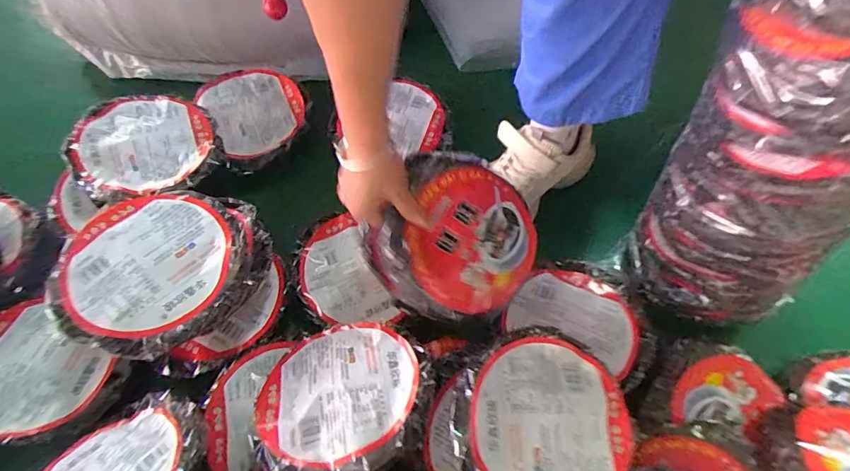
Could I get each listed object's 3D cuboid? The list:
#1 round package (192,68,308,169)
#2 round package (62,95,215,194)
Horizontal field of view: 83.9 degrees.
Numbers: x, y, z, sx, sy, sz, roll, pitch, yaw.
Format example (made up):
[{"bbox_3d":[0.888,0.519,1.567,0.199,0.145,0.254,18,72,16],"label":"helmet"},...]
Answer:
[{"bbox_3d":[-0.240,-0.176,0.669,0.138,0.032,0.169,-20,66,-14],"label":"round package"},{"bbox_3d":[-0.360,-0.116,0.613,0.166,0.038,0.152,2,63,-3],"label":"round package"}]

